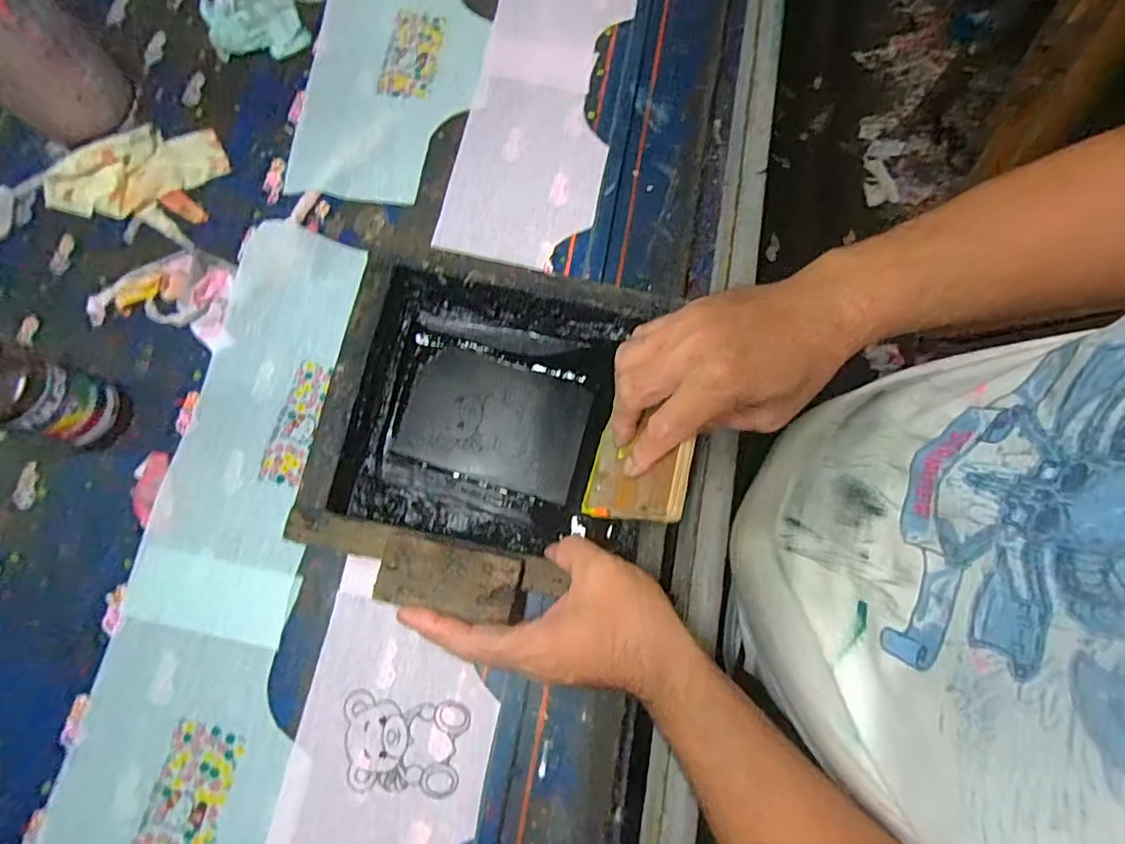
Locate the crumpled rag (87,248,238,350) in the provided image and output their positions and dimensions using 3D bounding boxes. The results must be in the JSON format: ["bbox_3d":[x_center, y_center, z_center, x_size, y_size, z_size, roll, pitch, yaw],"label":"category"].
[{"bbox_3d":[-0.328,-0.108,0.477,0.112,0.016,0.075,9,76,1],"label":"crumpled rag"}]

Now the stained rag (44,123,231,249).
[{"bbox_3d":[-0.375,-0.219,0.500,0.138,0.021,0.106,11,76,2],"label":"stained rag"}]

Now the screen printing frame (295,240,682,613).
[{"bbox_3d":[-0.051,0.005,0.429,0.239,0.071,0.254,9,76,1],"label":"screen printing frame"}]

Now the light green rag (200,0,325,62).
[{"bbox_3d":[-0.286,-0.387,0.545,0.102,0.025,0.080,-7,76,-3],"label":"light green rag"}]

